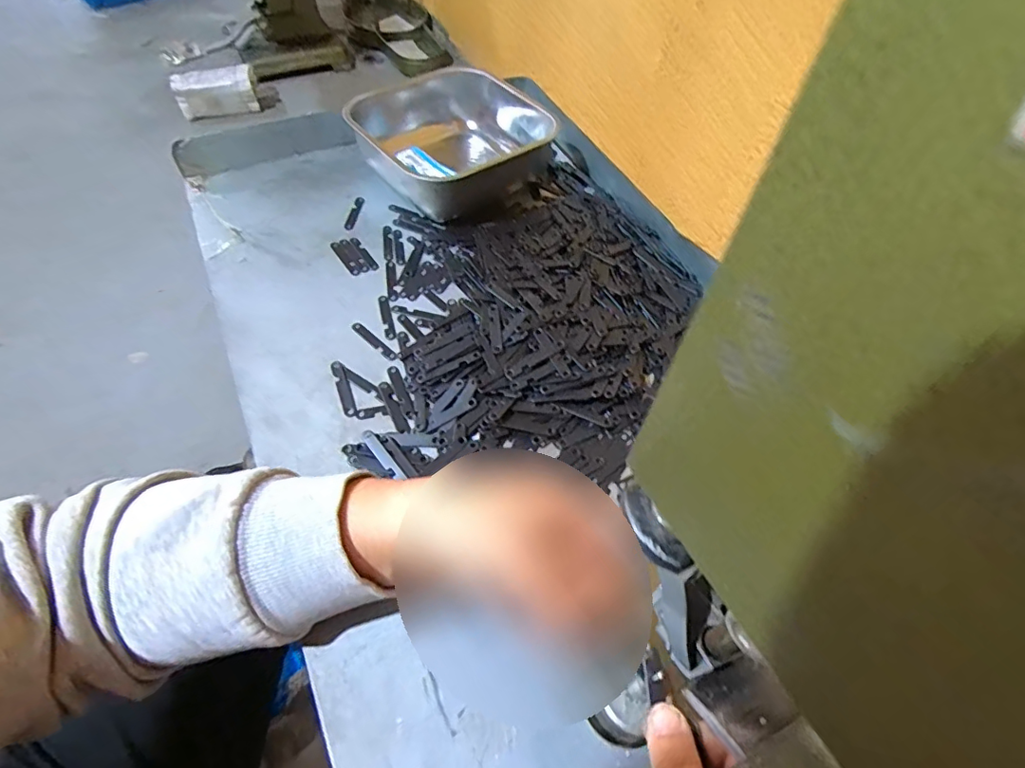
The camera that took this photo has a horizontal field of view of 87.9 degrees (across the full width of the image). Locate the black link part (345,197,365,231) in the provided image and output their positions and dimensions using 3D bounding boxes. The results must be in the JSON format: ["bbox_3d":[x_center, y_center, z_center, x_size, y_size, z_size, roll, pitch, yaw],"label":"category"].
[{"bbox_3d":[-0.162,-0.178,0.550,0.010,0.004,0.053,5,55,4],"label":"black link part"}]

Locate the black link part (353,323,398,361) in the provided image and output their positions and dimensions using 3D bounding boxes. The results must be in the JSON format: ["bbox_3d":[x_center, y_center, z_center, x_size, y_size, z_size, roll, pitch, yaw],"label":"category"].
[{"bbox_3d":[-0.113,-0.036,0.434,0.056,0.004,0.008,39,64,24],"label":"black link part"}]

